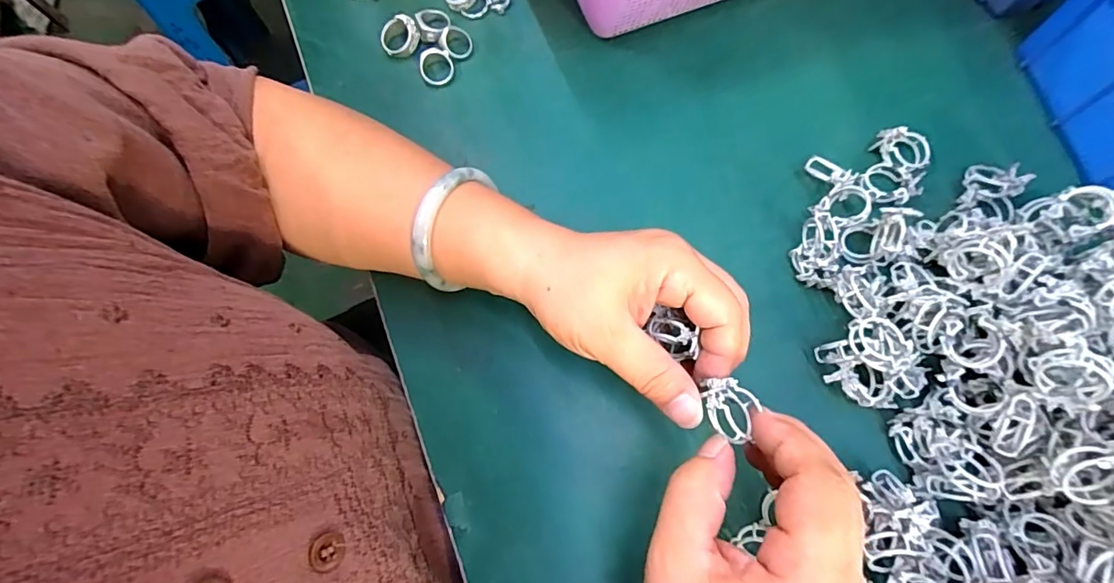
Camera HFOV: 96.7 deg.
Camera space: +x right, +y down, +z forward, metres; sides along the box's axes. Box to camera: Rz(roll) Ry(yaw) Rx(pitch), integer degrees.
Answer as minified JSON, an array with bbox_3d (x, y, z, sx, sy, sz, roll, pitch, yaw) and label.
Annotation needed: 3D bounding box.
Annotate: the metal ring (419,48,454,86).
[{"bbox_3d":[-0.085,-0.158,0.351,0.026,0.005,0.026,0,92,-6],"label":"metal ring"}]

